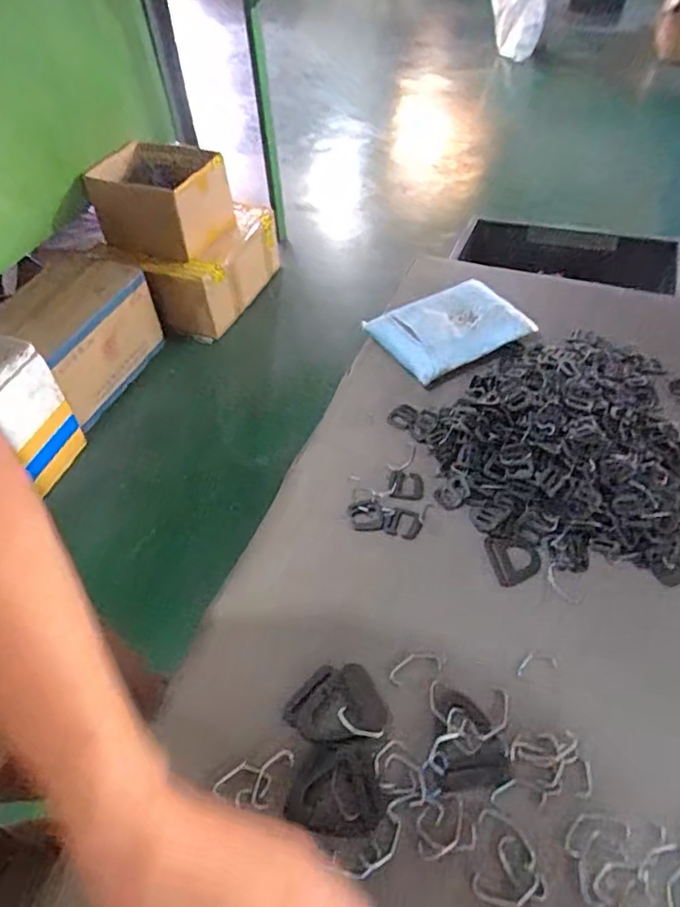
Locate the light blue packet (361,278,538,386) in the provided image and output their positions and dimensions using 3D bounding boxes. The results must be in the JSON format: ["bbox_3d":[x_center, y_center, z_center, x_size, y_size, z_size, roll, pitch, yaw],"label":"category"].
[{"bbox_3d":[0.127,-0.144,0.678,0.156,0.032,0.109,-26,52,-16],"label":"light blue packet"}]

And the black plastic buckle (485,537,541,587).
[{"bbox_3d":[0.148,0.089,0.498,0.039,0.008,0.044,-12,50,-5],"label":"black plastic buckle"}]

